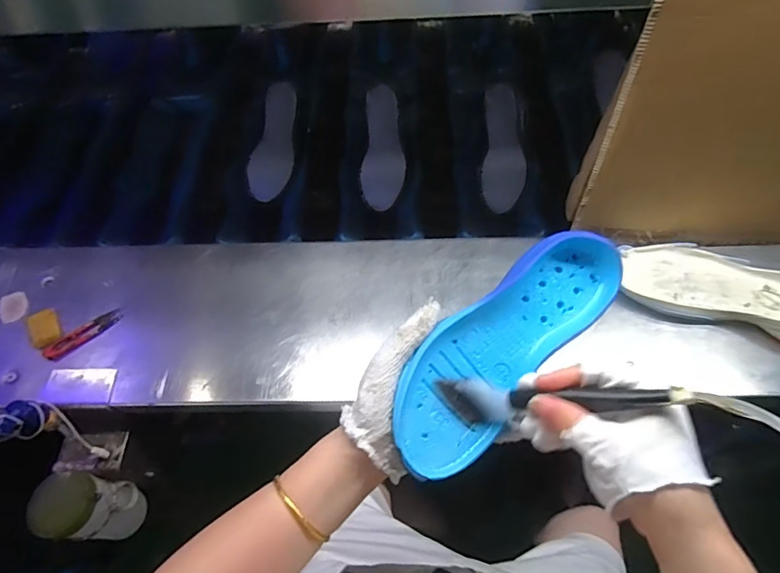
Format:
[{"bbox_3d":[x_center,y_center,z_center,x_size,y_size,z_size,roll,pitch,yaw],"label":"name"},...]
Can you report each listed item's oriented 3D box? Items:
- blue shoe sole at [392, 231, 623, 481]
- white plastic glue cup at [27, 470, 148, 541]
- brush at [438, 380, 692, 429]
[{"bbox_3d":[0.087,0.043,0.377,0.222,0.033,0.077,-44,65,-11],"label":"blue shoe sole"},{"bbox_3d":[-0.385,0.291,0.635,0.079,0.144,0.072,4,57,4],"label":"white plastic glue cup"},{"bbox_3d":[0.111,0.079,0.333,0.162,0.034,0.024,-8,51,33],"label":"brush"}]

